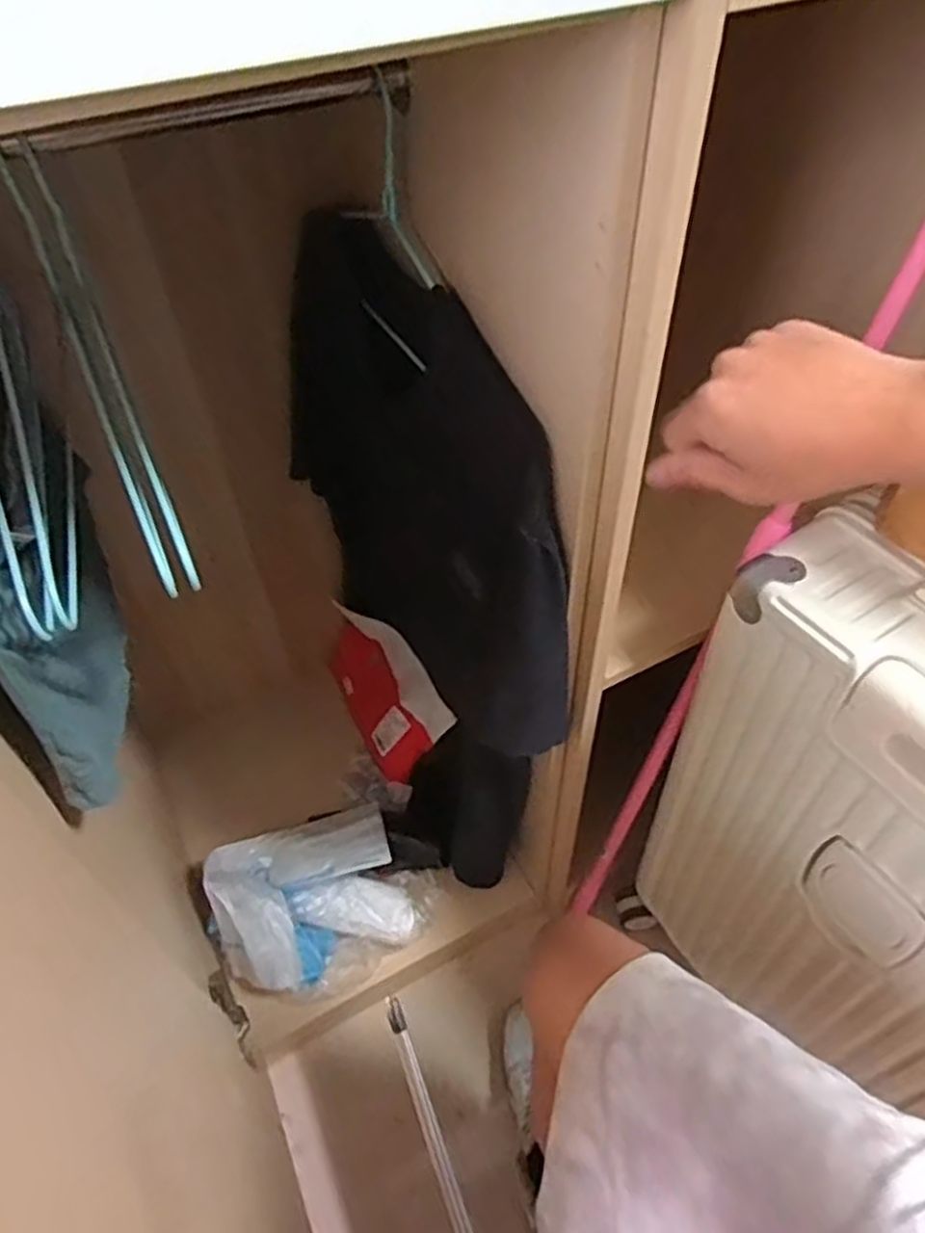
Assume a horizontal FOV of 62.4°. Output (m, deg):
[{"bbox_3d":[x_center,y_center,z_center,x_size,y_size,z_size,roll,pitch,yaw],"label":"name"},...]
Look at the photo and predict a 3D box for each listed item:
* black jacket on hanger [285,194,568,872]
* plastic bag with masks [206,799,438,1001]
[{"bbox_3d":[-0.057,-0.068,0.810,0.131,0.596,0.462,-18,50,-12],"label":"black jacket on hanger"},{"bbox_3d":[-0.191,0.367,1.008,0.263,0.122,0.229,-31,54,-22],"label":"plastic bag with masks"}]

